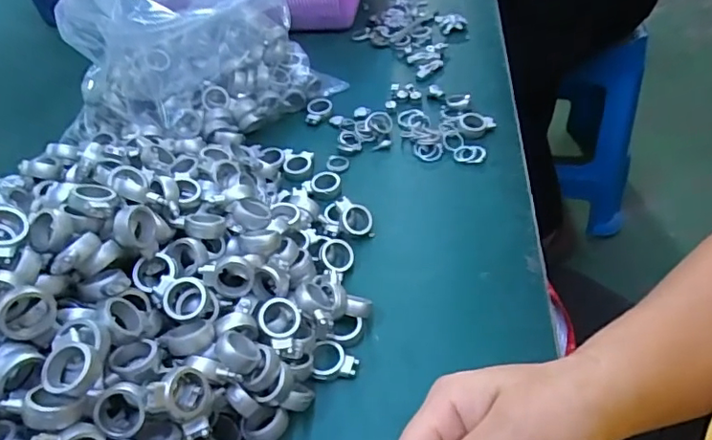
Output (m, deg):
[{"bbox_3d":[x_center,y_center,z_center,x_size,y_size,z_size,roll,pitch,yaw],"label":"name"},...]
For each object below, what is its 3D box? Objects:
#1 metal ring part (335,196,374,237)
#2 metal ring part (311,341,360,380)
[{"bbox_3d":[-0.001,-0.002,0.438,0.028,0.010,0.032,-3,80,-13],"label":"metal ring part"},{"bbox_3d":[-0.013,0.093,0.358,0.029,0.008,0.025,1,47,5],"label":"metal ring part"}]

